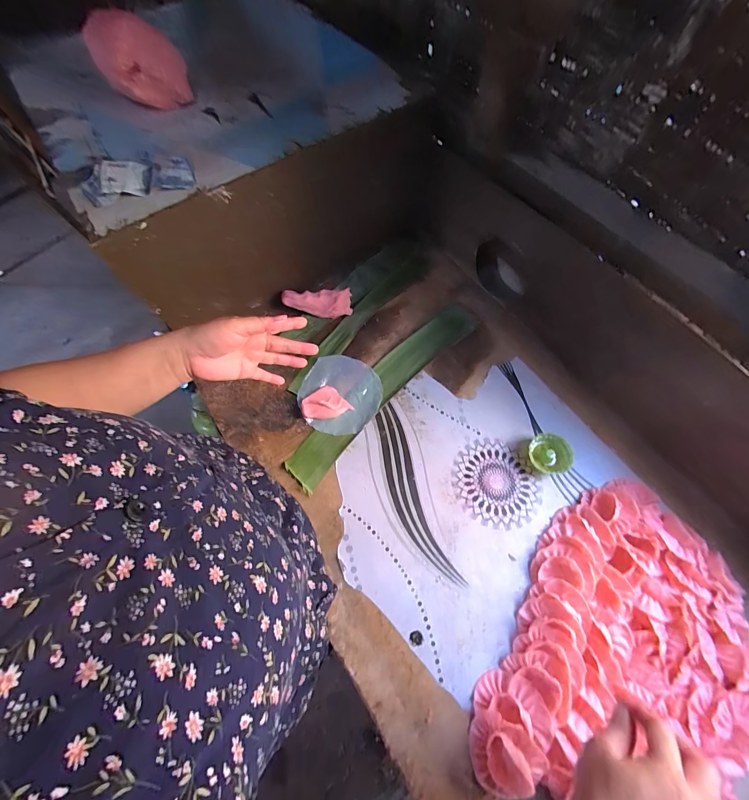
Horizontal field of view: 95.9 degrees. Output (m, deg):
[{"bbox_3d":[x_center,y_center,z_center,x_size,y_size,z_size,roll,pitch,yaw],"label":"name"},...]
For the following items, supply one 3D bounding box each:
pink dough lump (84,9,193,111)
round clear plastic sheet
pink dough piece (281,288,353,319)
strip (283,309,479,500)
[{"bbox_3d":[-0.343,-0.496,0.494,0.115,0.090,0.124,-30,69,-10],"label":"pink dough lump"},{"bbox_3d":[-0.059,-0.009,0.578,0.138,0.009,0.140,-1,67,1],"label":"round clear plastic sheet"},{"bbox_3d":[-0.107,-0.181,0.633,0.129,0.039,0.043,3,68,3],"label":"pink dough piece"},{"bbox_3d":[0.017,-0.025,0.576,0.077,0.009,0.414,41,74,17],"label":"strip"}]

